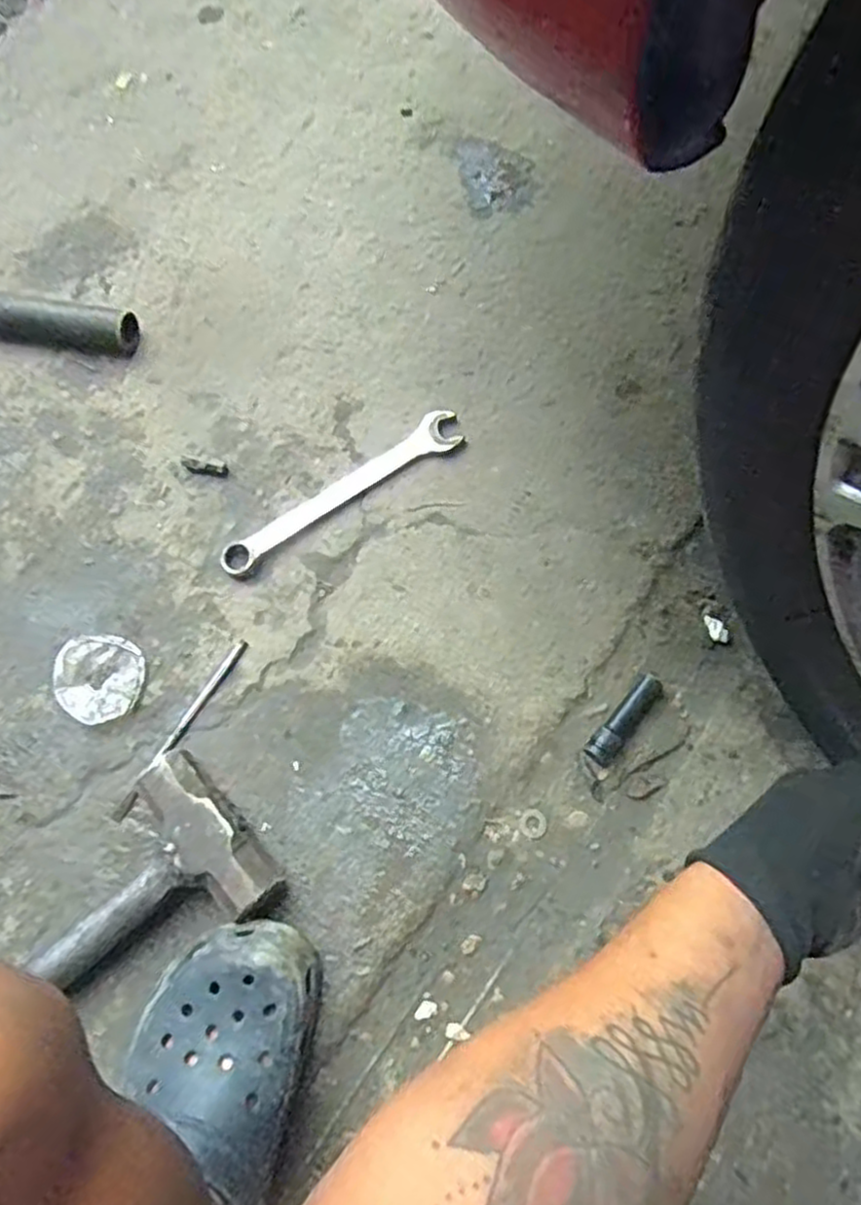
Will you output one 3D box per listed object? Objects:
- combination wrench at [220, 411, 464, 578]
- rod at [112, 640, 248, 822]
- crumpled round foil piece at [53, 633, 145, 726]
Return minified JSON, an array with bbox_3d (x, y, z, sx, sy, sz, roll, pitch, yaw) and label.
[{"bbox_3d":[-0.075,-0.091,0.616,0.226,0.009,0.034,-32,73,-5],"label":"combination wrench"},{"bbox_3d":[-0.196,0.099,0.573,0.009,0.006,0.164,31,78,13],"label":"rod"},{"bbox_3d":[-0.263,0.060,0.580,0.063,0.016,0.073,-11,72,2],"label":"crumpled round foil piece"}]

